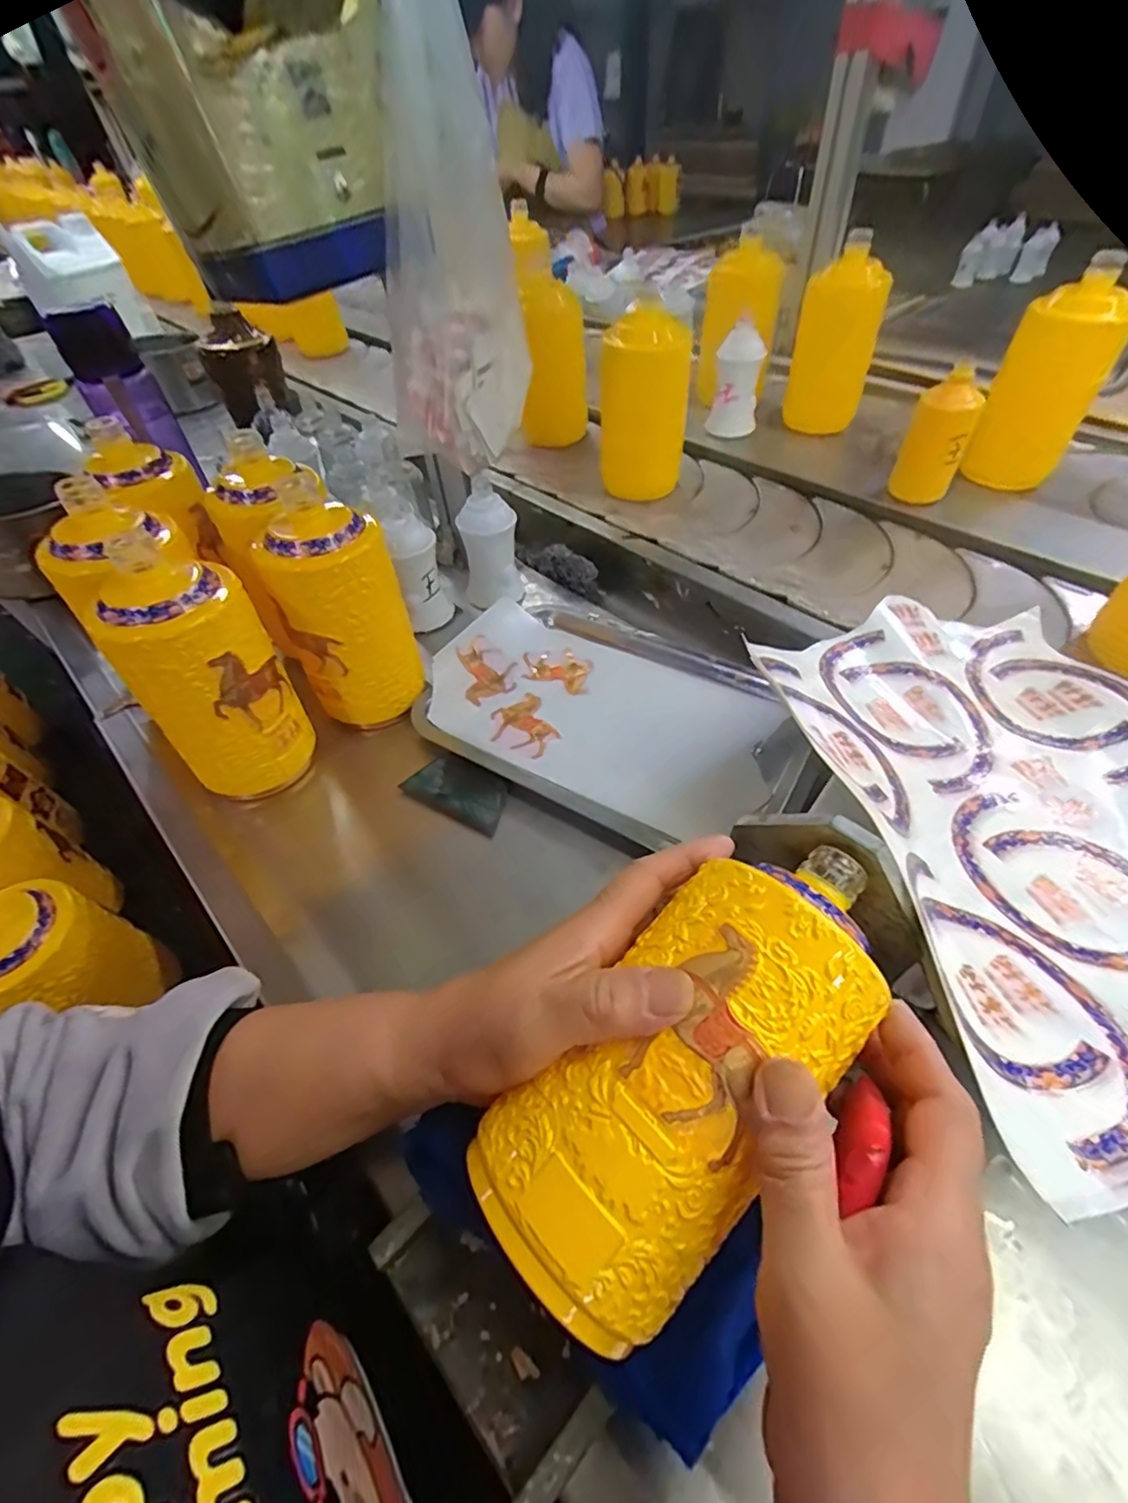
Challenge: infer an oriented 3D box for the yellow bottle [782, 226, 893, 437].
[{"bbox_3d":[0.324,-0.486,0.690,0.086,0.177,0.070,20,55,20],"label":"yellow bottle"}]

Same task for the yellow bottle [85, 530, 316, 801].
[{"bbox_3d":[-0.246,-0.052,0.404,0.088,0.167,0.084,-37,56,-24],"label":"yellow bottle"}]

